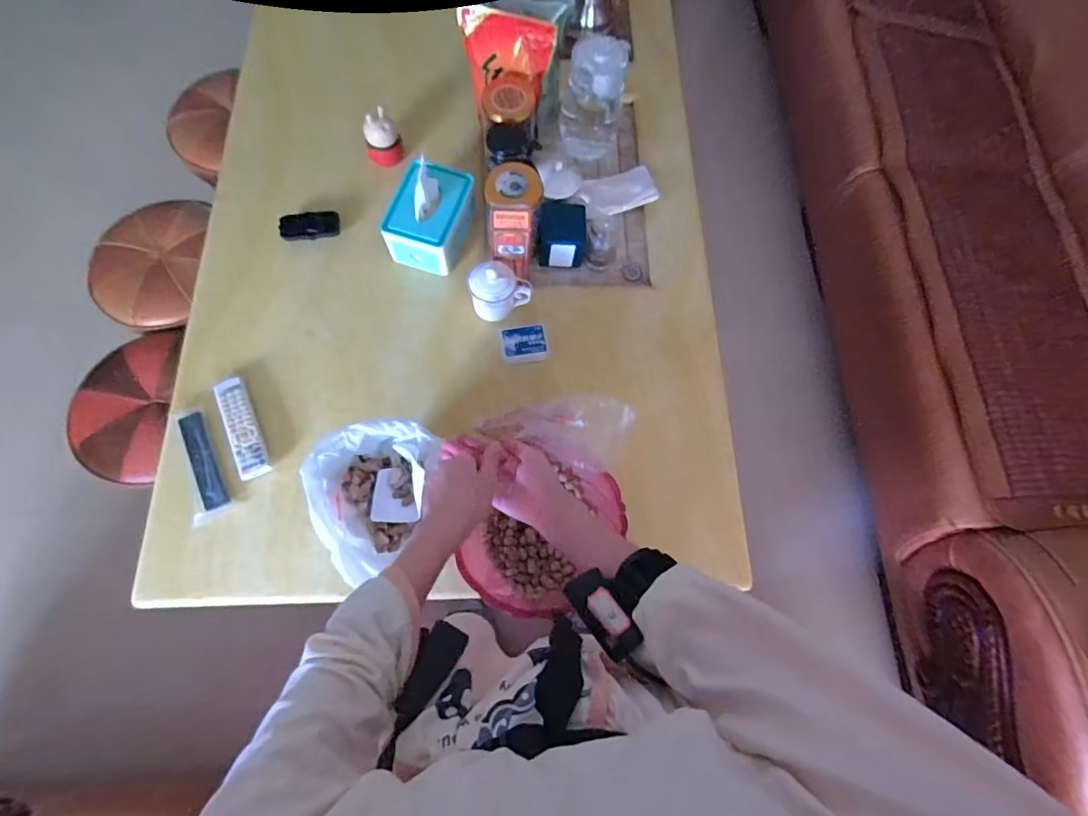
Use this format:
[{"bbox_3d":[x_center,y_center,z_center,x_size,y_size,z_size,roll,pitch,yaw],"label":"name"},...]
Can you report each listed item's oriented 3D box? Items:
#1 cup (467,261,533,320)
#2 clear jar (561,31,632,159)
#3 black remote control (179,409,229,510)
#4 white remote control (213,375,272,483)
[{"bbox_3d":[-0.085,-0.218,0.949,0.100,0.109,0.082,-22,73,-10],"label":"cup"},{"bbox_3d":[0.097,-0.618,1.055,0.115,0.231,0.087,9,70,1],"label":"clear jar"},{"bbox_3d":[-0.572,0.088,0.874,0.038,0.022,0.167,-21,73,-10],"label":"black remote control"},{"bbox_3d":[-0.518,0.033,0.887,0.052,0.024,0.178,-23,73,-10],"label":"white remote control"}]

